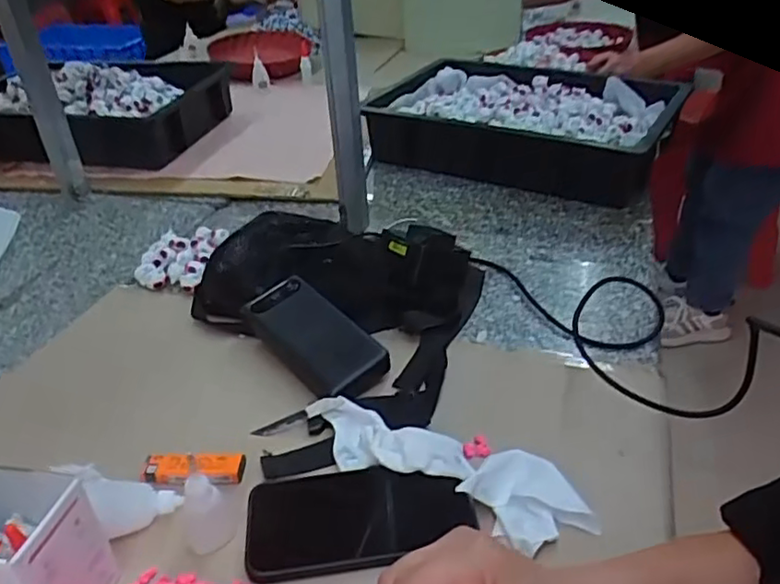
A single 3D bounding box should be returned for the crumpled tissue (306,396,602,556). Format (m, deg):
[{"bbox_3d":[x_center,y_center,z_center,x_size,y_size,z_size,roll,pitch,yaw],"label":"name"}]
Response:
[{"bbox_3d":[0.038,0.129,0.488,0.232,0.026,0.068,16,38,27],"label":"crumpled tissue"}]

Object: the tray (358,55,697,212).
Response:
[{"bbox_3d":[0.222,-0.276,1.019,0.431,0.100,0.369,16,38,27],"label":"tray"}]

